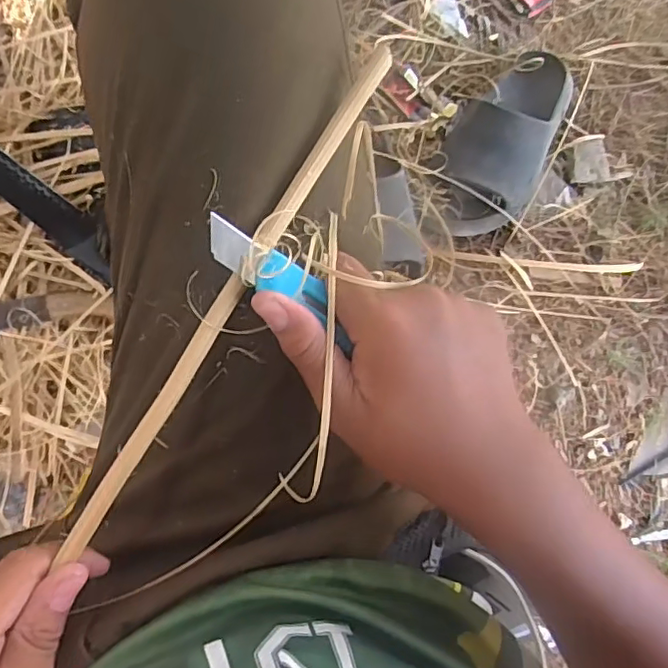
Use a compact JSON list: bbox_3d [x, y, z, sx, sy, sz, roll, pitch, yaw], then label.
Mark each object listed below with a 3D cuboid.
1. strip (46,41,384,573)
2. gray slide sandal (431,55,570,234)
[{"bbox_3d":[-0.048,-0.017,0.265,0.010,0.009,0.267,32,88,-4],"label":"strip"},{"bbox_3d":[0.208,-0.235,0.699,0.125,0.083,0.261,30,82,-4],"label":"gray slide sandal"}]

